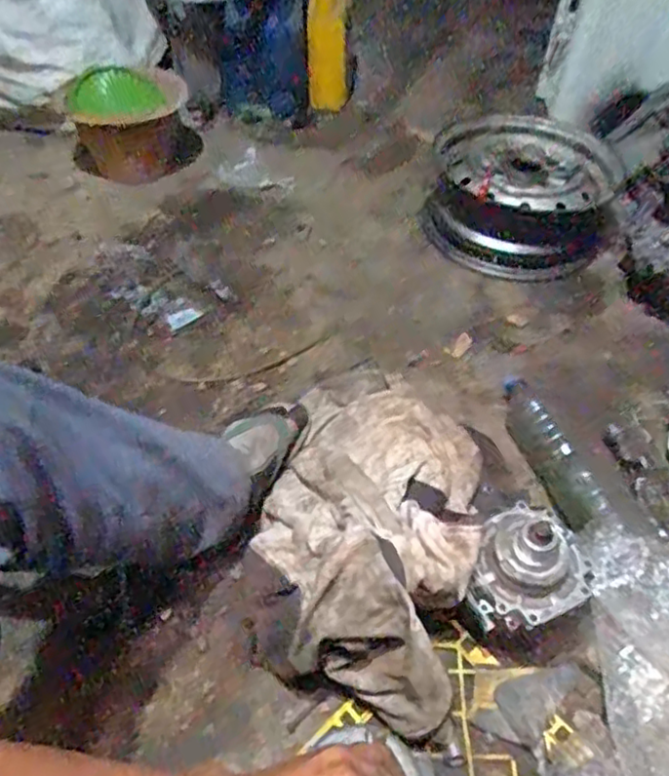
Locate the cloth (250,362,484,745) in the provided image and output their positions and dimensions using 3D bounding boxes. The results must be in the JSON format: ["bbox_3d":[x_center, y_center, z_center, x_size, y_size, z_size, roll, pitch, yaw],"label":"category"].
[{"bbox_3d":[0.048,0.125,0.759,0.243,0.171,0.471,9,49,5],"label":"cloth"}]

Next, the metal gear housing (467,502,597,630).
[{"bbox_3d":[0.199,0.175,0.652,0.123,0.096,0.117,2,48,-2],"label":"metal gear housing"}]

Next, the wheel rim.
[{"bbox_3d":[0.350,-0.379,1.210,0.331,0.164,0.371,10,49,5],"label":"wheel rim"}]

